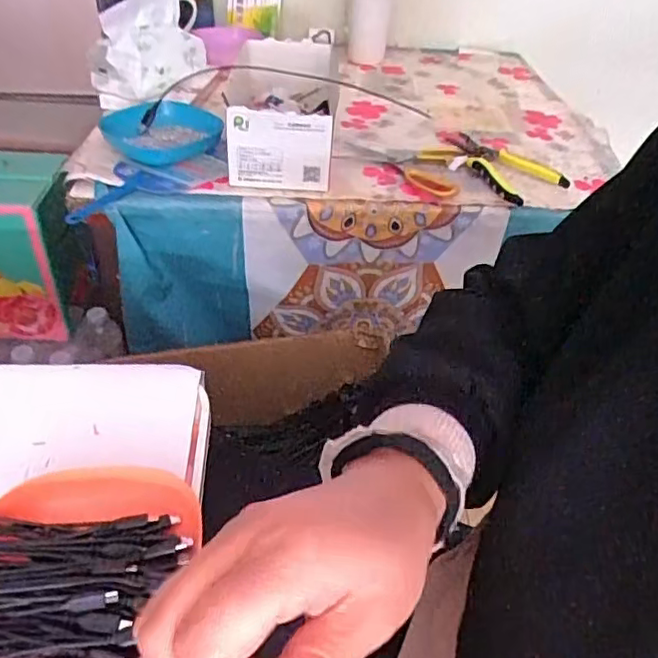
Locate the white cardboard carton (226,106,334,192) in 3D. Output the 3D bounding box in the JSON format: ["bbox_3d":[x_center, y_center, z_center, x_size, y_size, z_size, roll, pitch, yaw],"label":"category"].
[{"bbox_3d":[-0.059,-0.208,0.706,0.119,0.094,0.019,6,42,1],"label":"white cardboard carton"}]

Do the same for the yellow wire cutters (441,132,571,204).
[{"bbox_3d":[0.223,-0.227,0.810,0.105,0.014,0.185,-19,47,-25],"label":"yellow wire cutters"}]

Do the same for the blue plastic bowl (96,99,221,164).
[{"bbox_3d":[-0.216,-0.256,0.789,0.144,0.041,0.127,-1,42,-7],"label":"blue plastic bowl"}]

